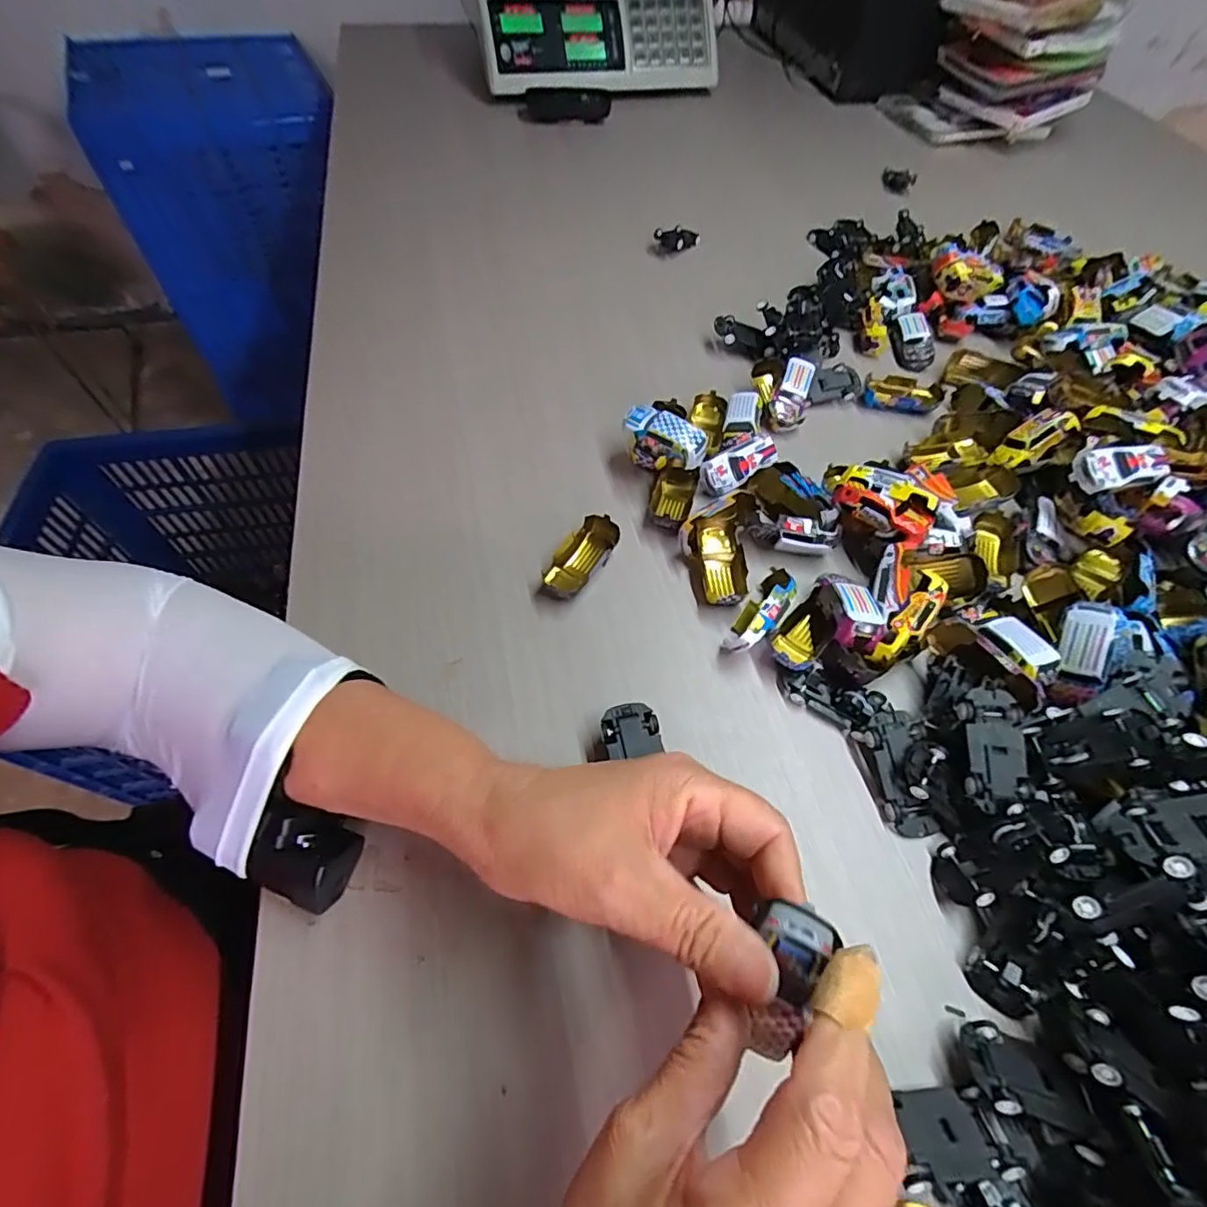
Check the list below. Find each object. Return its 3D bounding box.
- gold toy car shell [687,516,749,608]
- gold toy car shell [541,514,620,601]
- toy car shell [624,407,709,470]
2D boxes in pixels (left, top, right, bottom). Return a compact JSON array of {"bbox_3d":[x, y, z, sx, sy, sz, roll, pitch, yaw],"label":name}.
[{"bbox_3d":[0.078,-0.027,0.391,0.038,0.020,0.065,4,57,0],"label":"gold toy car shell"},{"bbox_3d":[-0.016,-0.029,0.390,0.028,0.021,0.064,29,61,15],"label":"gold toy car shell"},{"bbox_3d":[0.043,-0.115,0.423,0.061,0.030,0.032,16,58,8],"label":"toy car shell"}]

